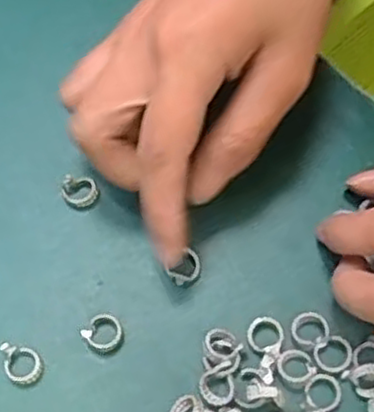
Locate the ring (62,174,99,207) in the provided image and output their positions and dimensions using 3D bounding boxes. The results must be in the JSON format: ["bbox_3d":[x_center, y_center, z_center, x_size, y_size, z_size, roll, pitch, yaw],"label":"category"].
[{"bbox_3d":[-0.040,-0.006,0.274,0.013,0.006,0.013,0,68,0],"label":"ring"}]

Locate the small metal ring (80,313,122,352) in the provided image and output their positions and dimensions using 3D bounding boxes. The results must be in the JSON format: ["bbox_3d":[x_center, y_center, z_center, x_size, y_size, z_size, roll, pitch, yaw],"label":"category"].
[{"bbox_3d":[-0.029,0.044,0.253,0.013,0.005,0.012,0,68,0],"label":"small metal ring"}]

